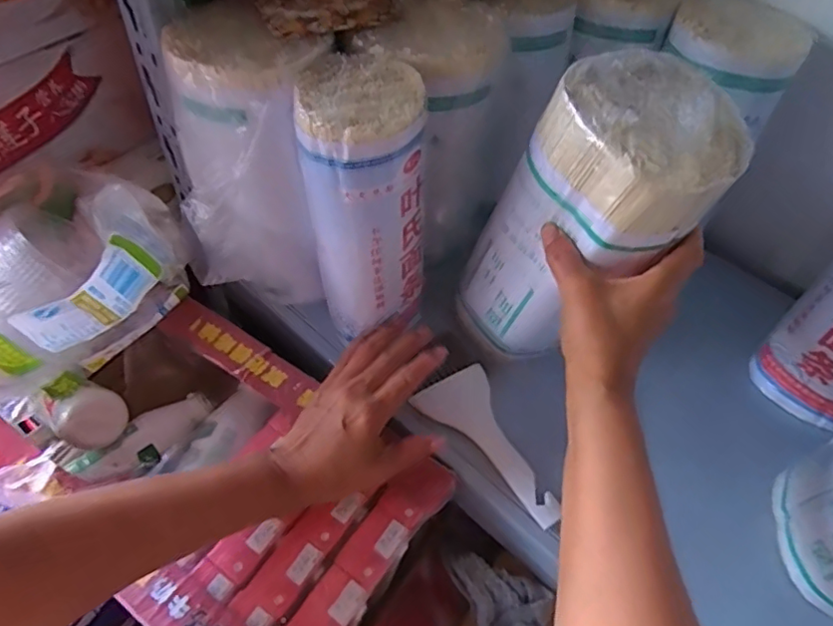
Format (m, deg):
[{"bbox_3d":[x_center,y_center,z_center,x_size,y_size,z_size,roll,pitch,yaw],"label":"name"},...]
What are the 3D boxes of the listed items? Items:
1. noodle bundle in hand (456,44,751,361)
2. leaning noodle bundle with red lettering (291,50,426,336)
[{"bbox_3d":[0.107,-0.058,0.426,0.104,0.244,0.107,18,50,-10],"label":"noodle bundle in hand"},{"bbox_3d":[-0.034,-0.069,0.434,0.077,0.209,0.090,31,53,27],"label":"leaning noodle bundle with red lettering"}]

